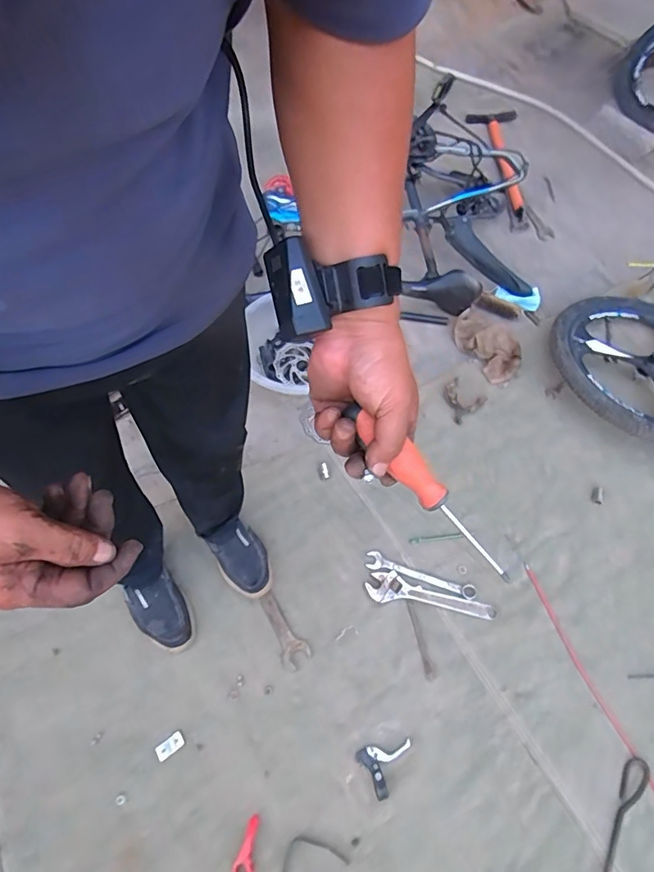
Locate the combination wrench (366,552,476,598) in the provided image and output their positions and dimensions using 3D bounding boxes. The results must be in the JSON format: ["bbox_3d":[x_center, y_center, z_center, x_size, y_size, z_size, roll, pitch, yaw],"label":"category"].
[{"bbox_3d":[0.210,0.313,1.101,0.245,0.013,0.038,17,61,7],"label":"combination wrench"}]

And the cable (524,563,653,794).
[{"bbox_3d":[0.549,0.526,0.990,0.029,0.013,0.556,-16,62,-11],"label":"cable"}]

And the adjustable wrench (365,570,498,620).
[{"bbox_3d":[0.227,0.348,1.074,0.277,0.017,0.064,8,60,2],"label":"adjustable wrench"}]

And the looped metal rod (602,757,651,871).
[{"bbox_3d":[0.515,0.730,0.875,0.046,0.010,0.300,34,64,15],"label":"looped metal rod"}]

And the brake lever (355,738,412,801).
[{"bbox_3d":[0.116,0.606,0.912,0.101,0.021,0.082,-28,66,-17],"label":"brake lever"}]

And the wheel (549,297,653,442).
[{"bbox_3d":[0.887,-0.191,1.346,0.494,0.102,0.534,1,60,-2],"label":"wheel"}]

